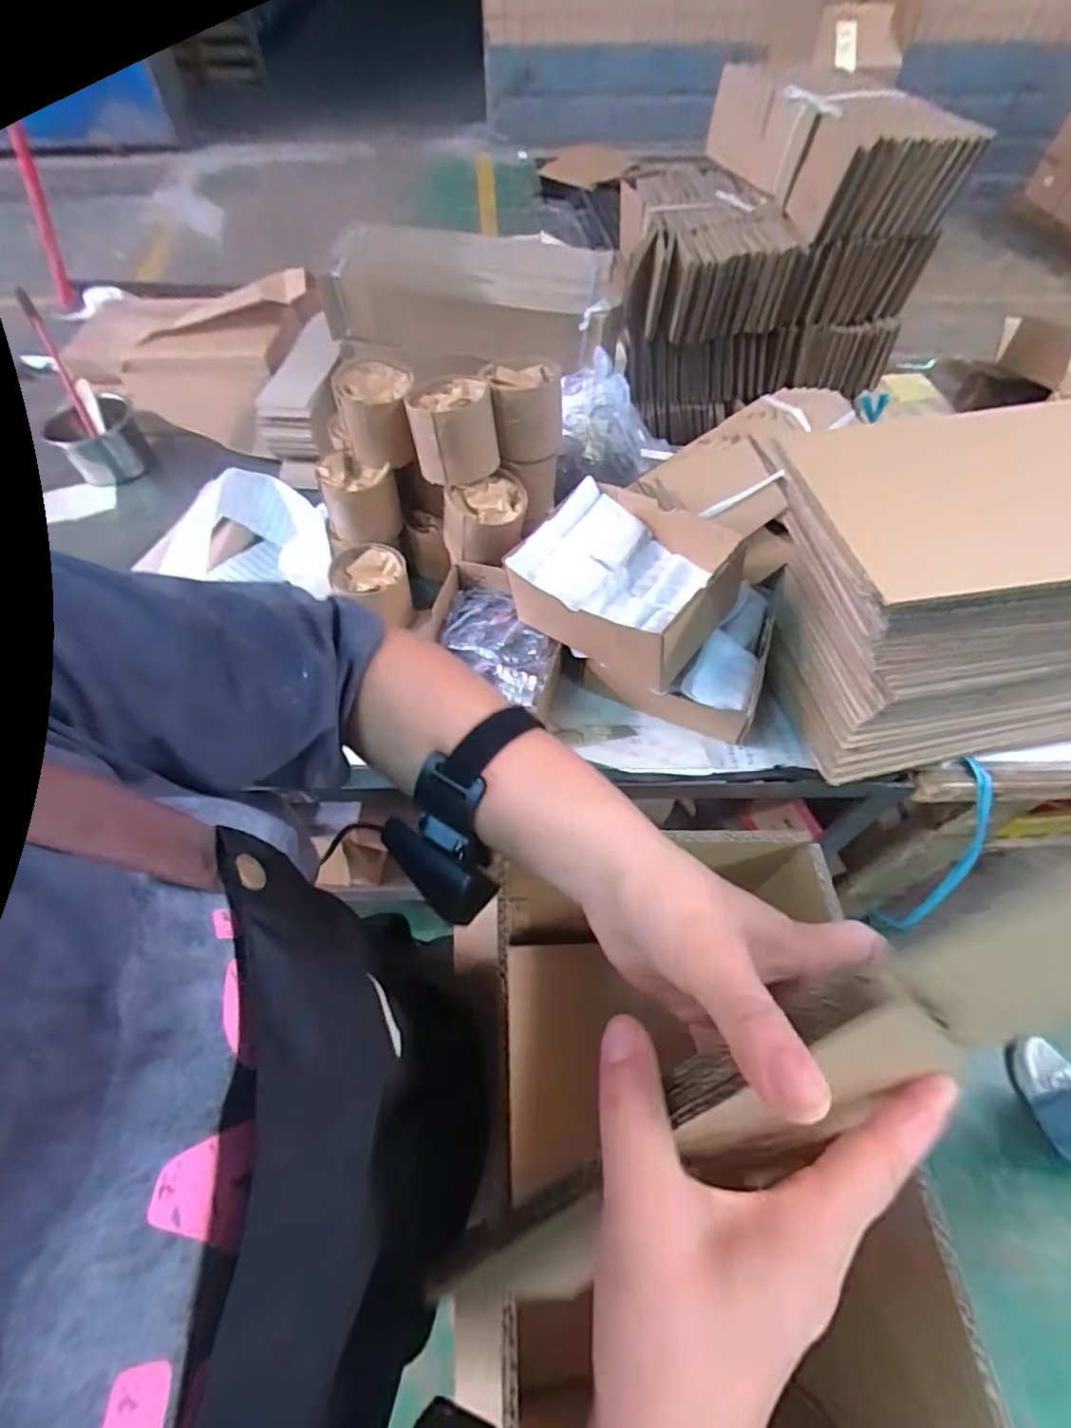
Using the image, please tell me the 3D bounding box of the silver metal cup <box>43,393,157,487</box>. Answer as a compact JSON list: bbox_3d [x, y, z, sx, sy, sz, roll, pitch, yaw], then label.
[{"bbox_3d":[-0.698,-0.438,0.954,0.128,0.074,0.130,-25,61,-15],"label":"silver metal cup"}]

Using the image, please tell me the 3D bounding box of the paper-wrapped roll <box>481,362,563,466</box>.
[{"bbox_3d":[-0.013,-0.365,0.717,0.087,0.074,0.092,-4,58,-3],"label":"paper-wrapped roll"}]

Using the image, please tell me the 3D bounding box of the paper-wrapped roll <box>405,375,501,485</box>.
[{"bbox_3d":[-0.094,-0.325,0.683,0.094,0.080,0.087,0,57,0],"label":"paper-wrapped roll"}]

